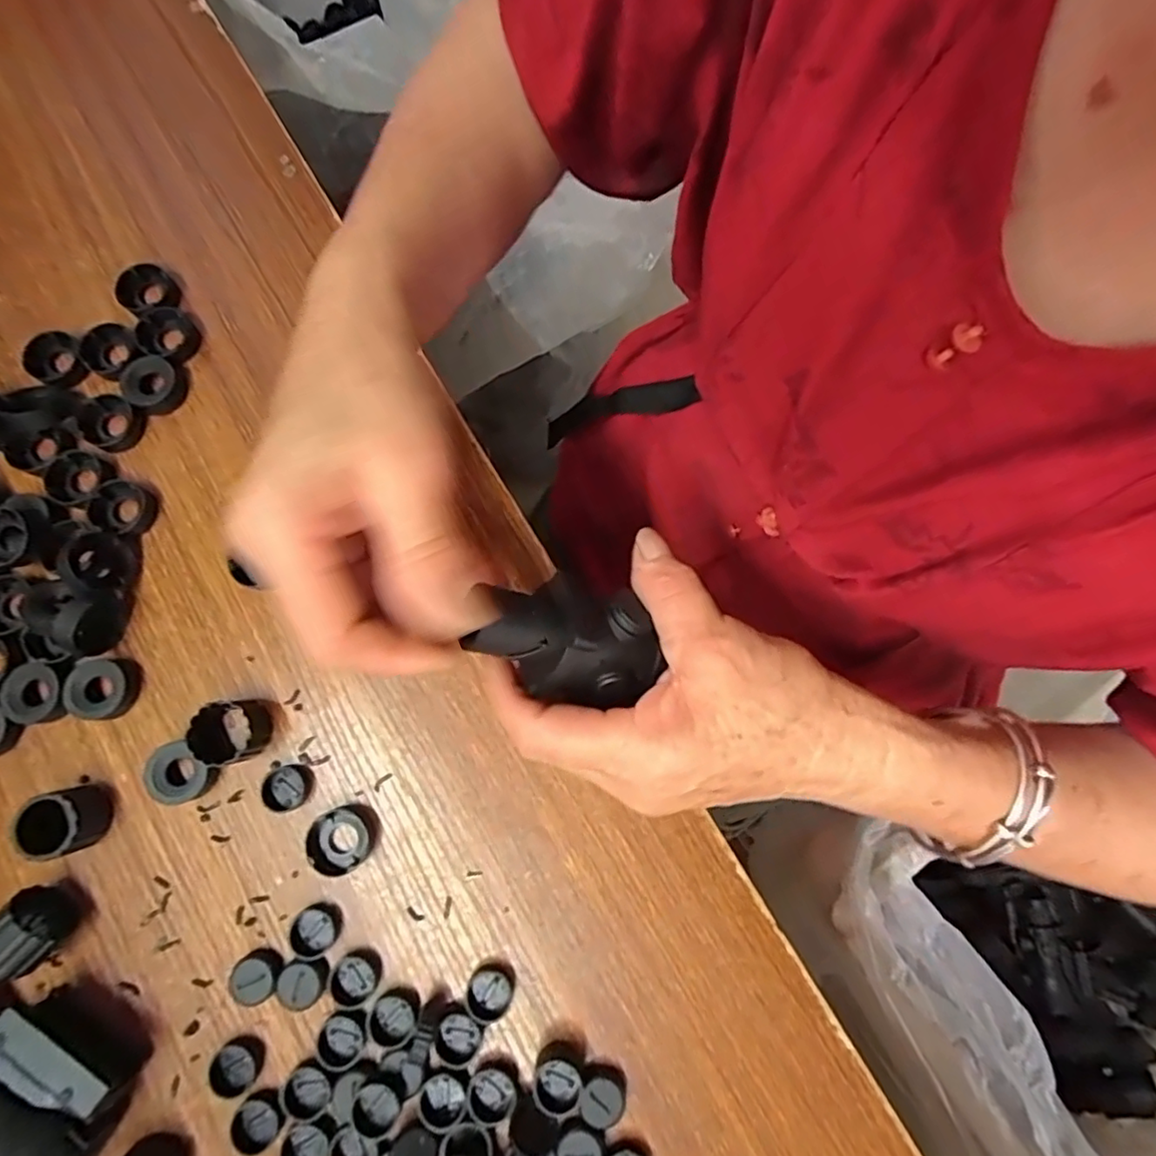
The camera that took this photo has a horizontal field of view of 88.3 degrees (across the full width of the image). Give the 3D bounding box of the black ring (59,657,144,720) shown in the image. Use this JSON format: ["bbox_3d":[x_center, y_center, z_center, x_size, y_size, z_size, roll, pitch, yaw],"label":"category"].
[{"bbox_3d":[-0.241,0.056,0.302,0.031,0.012,0.030,0,78,0],"label":"black ring"}]

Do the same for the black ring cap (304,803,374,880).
[{"bbox_3d":[-0.116,0.128,0.290,0.029,0.011,0.029,-22,80,-5],"label":"black ring cap"}]

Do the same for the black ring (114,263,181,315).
[{"bbox_3d":[-0.249,-0.165,0.344,0.029,0.011,0.030,0,78,0],"label":"black ring"}]

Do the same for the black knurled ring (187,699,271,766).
[{"bbox_3d":[-0.170,0.075,0.292,0.027,0.024,0.029,0,78,0],"label":"black knurled ring"}]

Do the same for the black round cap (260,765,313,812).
[{"bbox_3d":[-0.145,0.104,0.296,0.022,0.008,0.021,0,78,0],"label":"black round cap"}]

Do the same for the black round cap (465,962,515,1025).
[{"bbox_3d":[-0.041,0.194,0.279,0.021,0.006,0.023,0,78,0],"label":"black round cap"}]

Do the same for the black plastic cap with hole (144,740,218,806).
[{"bbox_3d":[-0.196,0.097,0.294,0.030,0.013,0.026,38,81,7],"label":"black plastic cap with hole"}]

